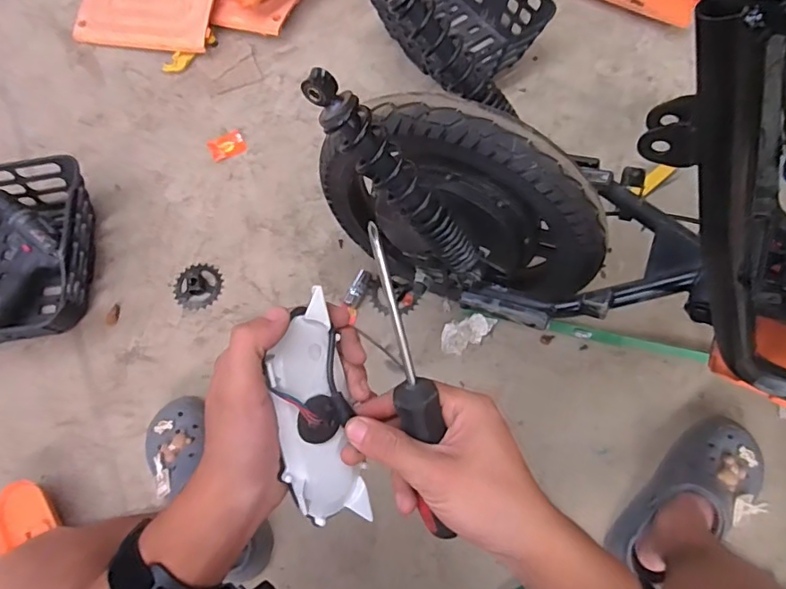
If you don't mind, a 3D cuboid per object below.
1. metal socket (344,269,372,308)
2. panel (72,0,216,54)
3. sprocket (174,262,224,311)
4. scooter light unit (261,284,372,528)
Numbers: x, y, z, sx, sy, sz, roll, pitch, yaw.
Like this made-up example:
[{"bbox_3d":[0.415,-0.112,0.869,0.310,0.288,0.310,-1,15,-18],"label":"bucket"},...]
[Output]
[{"bbox_3d":[-0.060,-0.008,0.867,0.024,0.022,0.069,24,70,12],"label":"metal socket"},{"bbox_3d":[-0.545,-0.672,1.141,0.321,0.026,0.263,7,77,11],"label":"panel"},{"bbox_3d":[-0.344,-0.015,0.895,0.086,0.008,0.085,-1,67,2],"label":"sprocket"},{"bbox_3d":[-0.053,0.075,0.321,0.054,0.031,0.145,-12,97,-35],"label":"scooter light unit"}]

